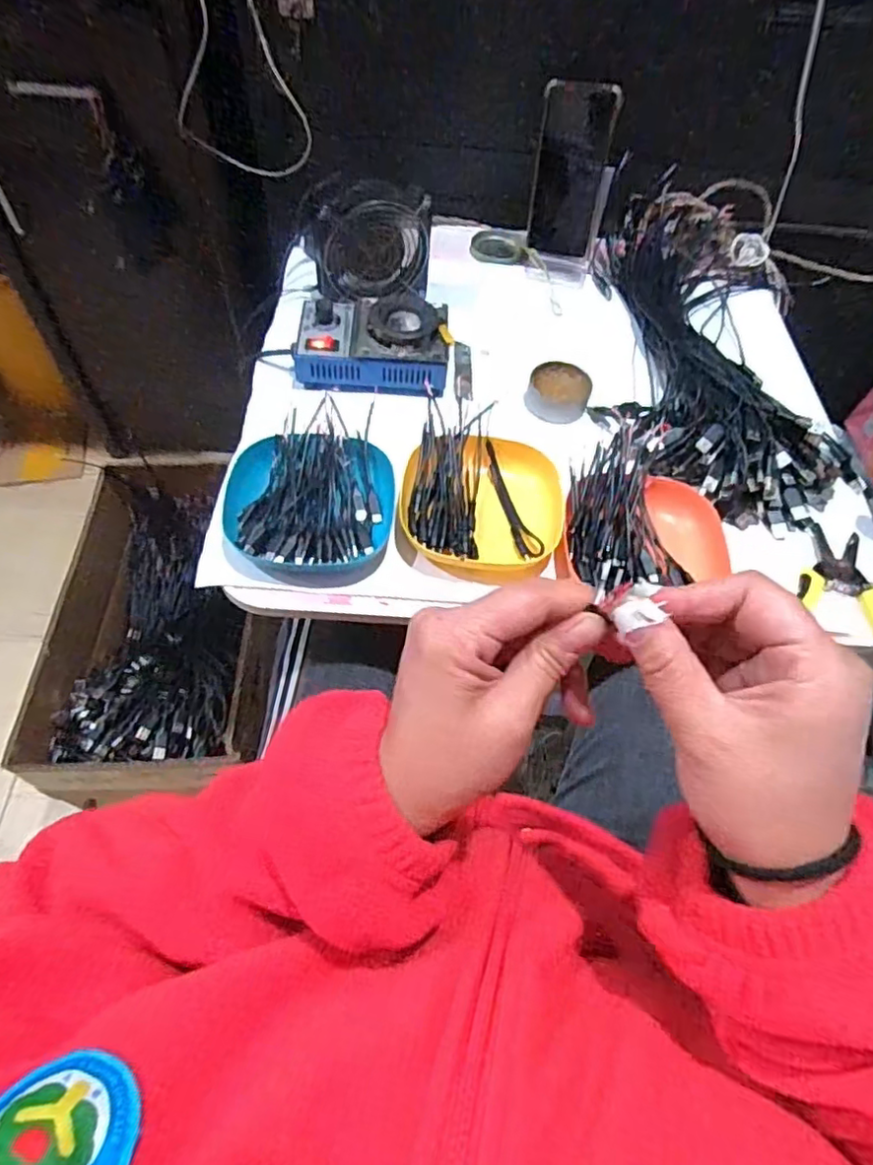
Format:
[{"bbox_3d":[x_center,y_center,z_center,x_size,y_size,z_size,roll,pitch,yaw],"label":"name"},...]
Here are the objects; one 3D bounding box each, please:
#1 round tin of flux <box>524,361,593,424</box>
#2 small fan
[{"bbox_3d":[0.126,-0.196,0.648,0.062,0.021,0.067,2,59,-3],"label":"round tin of flux"},{"bbox_3d":[-0.068,-0.357,0.674,0.122,0.140,0.039,-12,48,-14],"label":"small fan"}]

